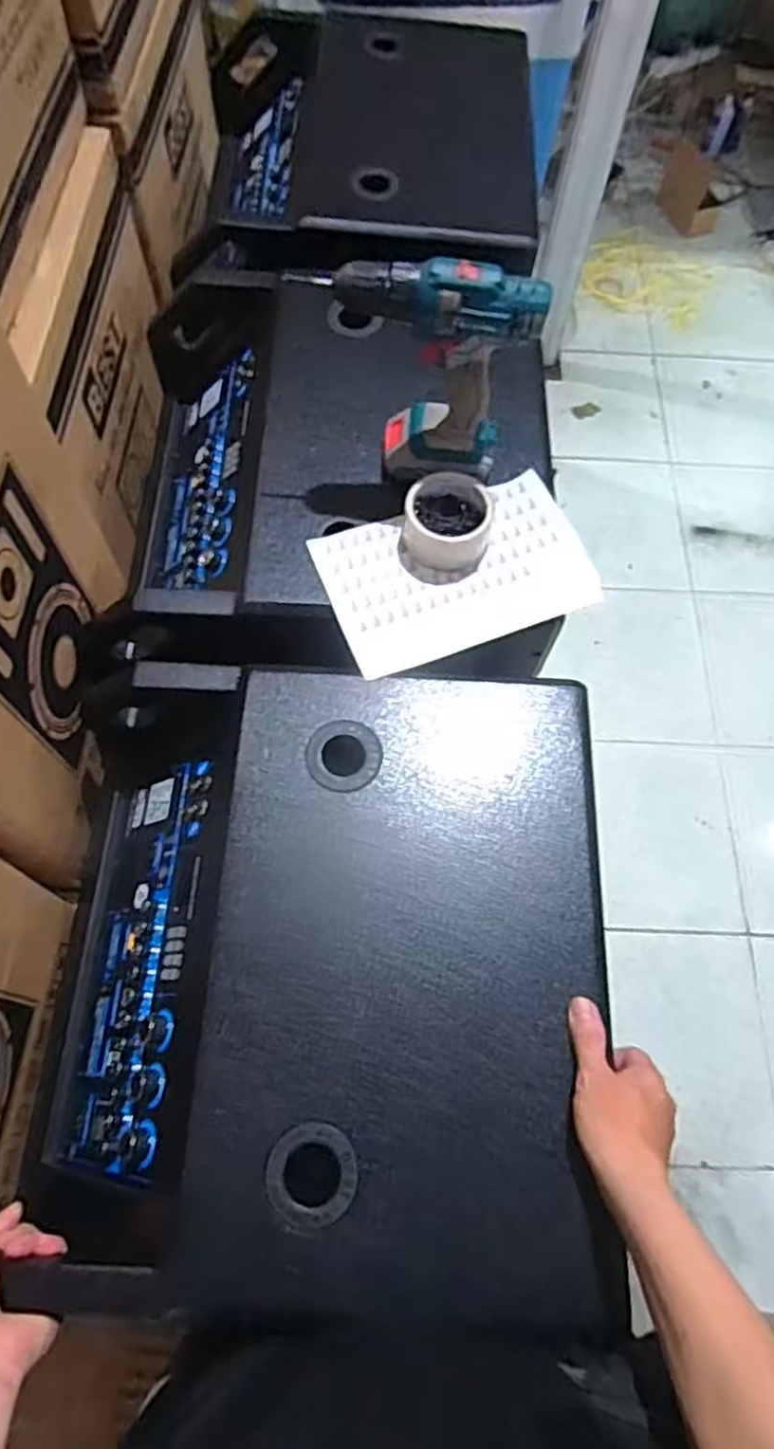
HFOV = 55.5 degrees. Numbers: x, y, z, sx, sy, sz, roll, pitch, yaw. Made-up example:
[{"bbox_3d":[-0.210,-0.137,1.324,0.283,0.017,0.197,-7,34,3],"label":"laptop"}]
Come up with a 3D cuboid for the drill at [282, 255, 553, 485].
[{"bbox_3d":[0.038,-0.324,0.713,0.204,0.225,0.063,8,67,1],"label":"drill"}]

